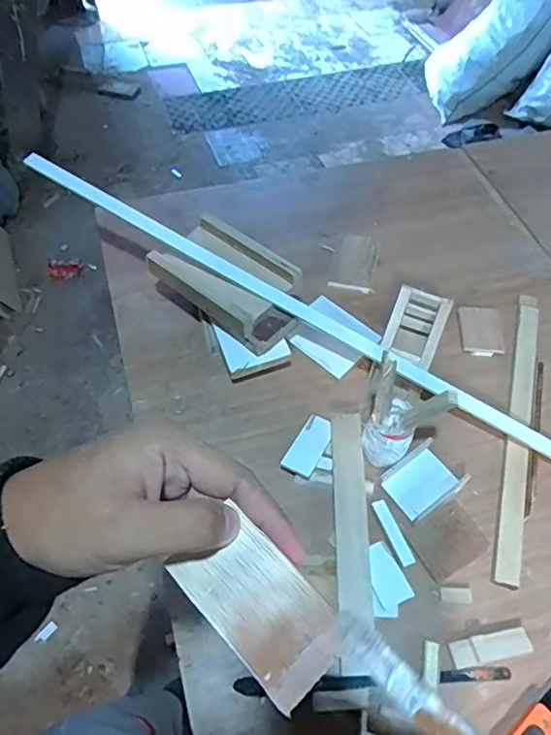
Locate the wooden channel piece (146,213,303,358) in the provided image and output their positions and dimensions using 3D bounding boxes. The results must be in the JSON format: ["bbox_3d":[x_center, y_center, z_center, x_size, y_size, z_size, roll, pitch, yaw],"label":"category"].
[{"bbox_3d":[-0.066,-0.137,0.856,0.235,0.063,0.140,34,62,18],"label":"wooden channel piece"}]

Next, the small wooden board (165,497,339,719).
[{"bbox_3d":[-0.006,0.104,0.245,0.042,0.004,0.073,-43,69,-10],"label":"small wooden board"}]

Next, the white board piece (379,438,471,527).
[{"bbox_3d":[0.200,0.157,0.770,0.101,0.024,0.077,-32,64,-21],"label":"white board piece"}]

